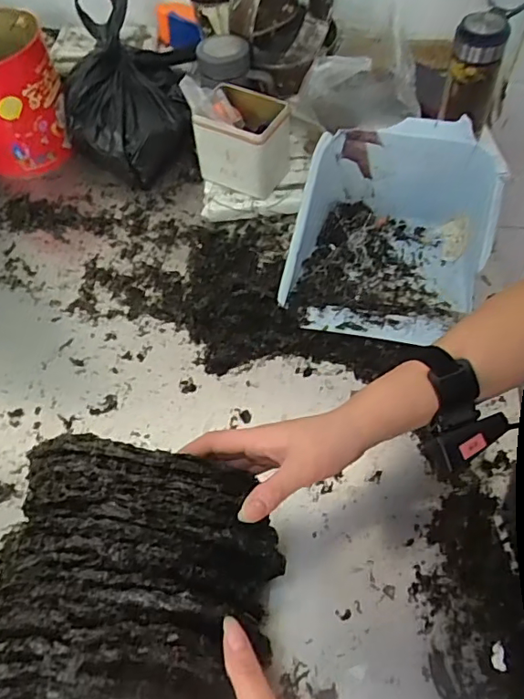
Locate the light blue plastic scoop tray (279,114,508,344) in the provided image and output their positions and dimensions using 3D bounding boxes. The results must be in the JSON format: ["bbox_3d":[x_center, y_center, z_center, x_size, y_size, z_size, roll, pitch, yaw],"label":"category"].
[{"bbox_3d":[0.161,-0.142,0.684,0.241,0.153,0.239,11,58,9],"label":"light blue plastic scoop tray"}]

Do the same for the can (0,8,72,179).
[{"bbox_3d":[-0.401,-0.403,0.857,0.155,0.179,0.160,-1,57,1],"label":"can"}]

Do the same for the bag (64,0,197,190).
[{"bbox_3d":[-0.217,-0.427,0.871,0.204,0.186,0.277,-2,57,0],"label":"bag"}]

